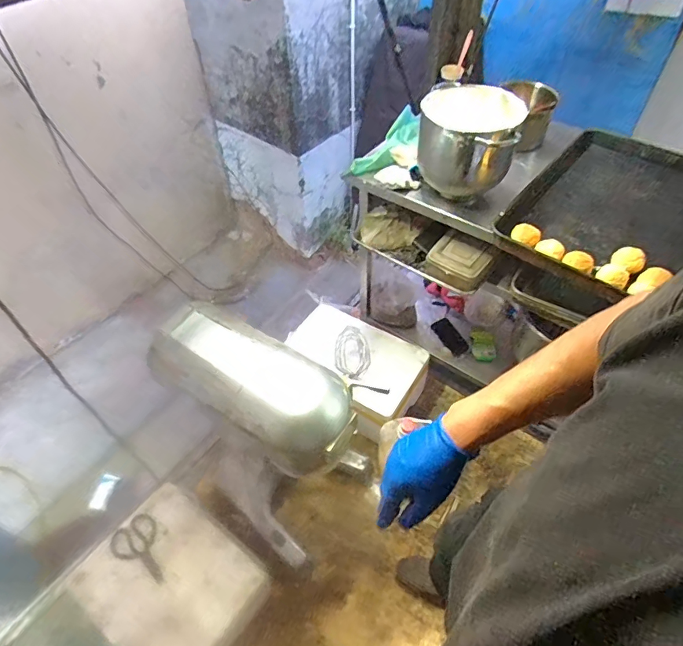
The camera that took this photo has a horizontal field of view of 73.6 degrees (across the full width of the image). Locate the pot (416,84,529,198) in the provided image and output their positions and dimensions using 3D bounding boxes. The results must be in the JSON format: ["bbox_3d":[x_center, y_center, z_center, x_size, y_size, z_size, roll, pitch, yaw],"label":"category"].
[{"bbox_3d":[0.288,-0.414,1.062,0.215,0.185,0.186,18,53,15],"label":"pot"}]

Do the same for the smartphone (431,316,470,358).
[{"bbox_3d":[0.370,0.047,1.557,0.087,0.008,0.138,-30,73,-29],"label":"smartphone"}]

